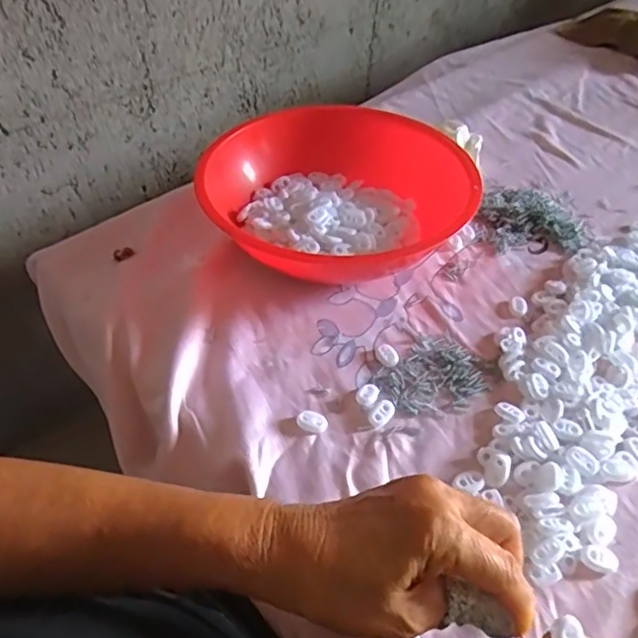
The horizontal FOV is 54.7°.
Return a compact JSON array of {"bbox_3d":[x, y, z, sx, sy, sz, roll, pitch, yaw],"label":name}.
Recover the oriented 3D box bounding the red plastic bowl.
[{"bbox_3d":[0.017,-0.109,0.597,0.253,0.079,0.226,7,45,5],"label":"red plastic bowl"}]

